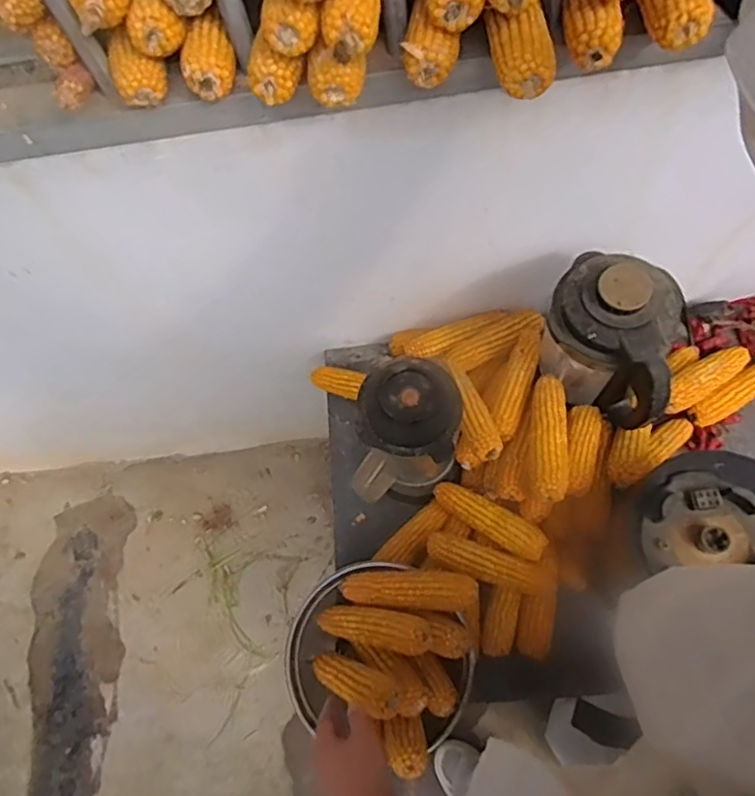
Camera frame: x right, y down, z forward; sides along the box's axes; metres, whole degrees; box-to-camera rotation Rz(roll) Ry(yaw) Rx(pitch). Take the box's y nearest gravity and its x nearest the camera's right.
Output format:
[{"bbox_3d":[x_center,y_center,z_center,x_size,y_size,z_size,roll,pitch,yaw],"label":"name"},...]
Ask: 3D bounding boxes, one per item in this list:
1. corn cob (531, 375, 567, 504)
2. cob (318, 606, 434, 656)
[{"bbox_3d":[0.226,0.053,0.833,0.047,0.036,0.174,2,70,7],"label":"corn cob"},{"bbox_3d":[-0.008,0.288,0.787,0.165,0.043,0.044,-8,62,40],"label":"cob"}]

